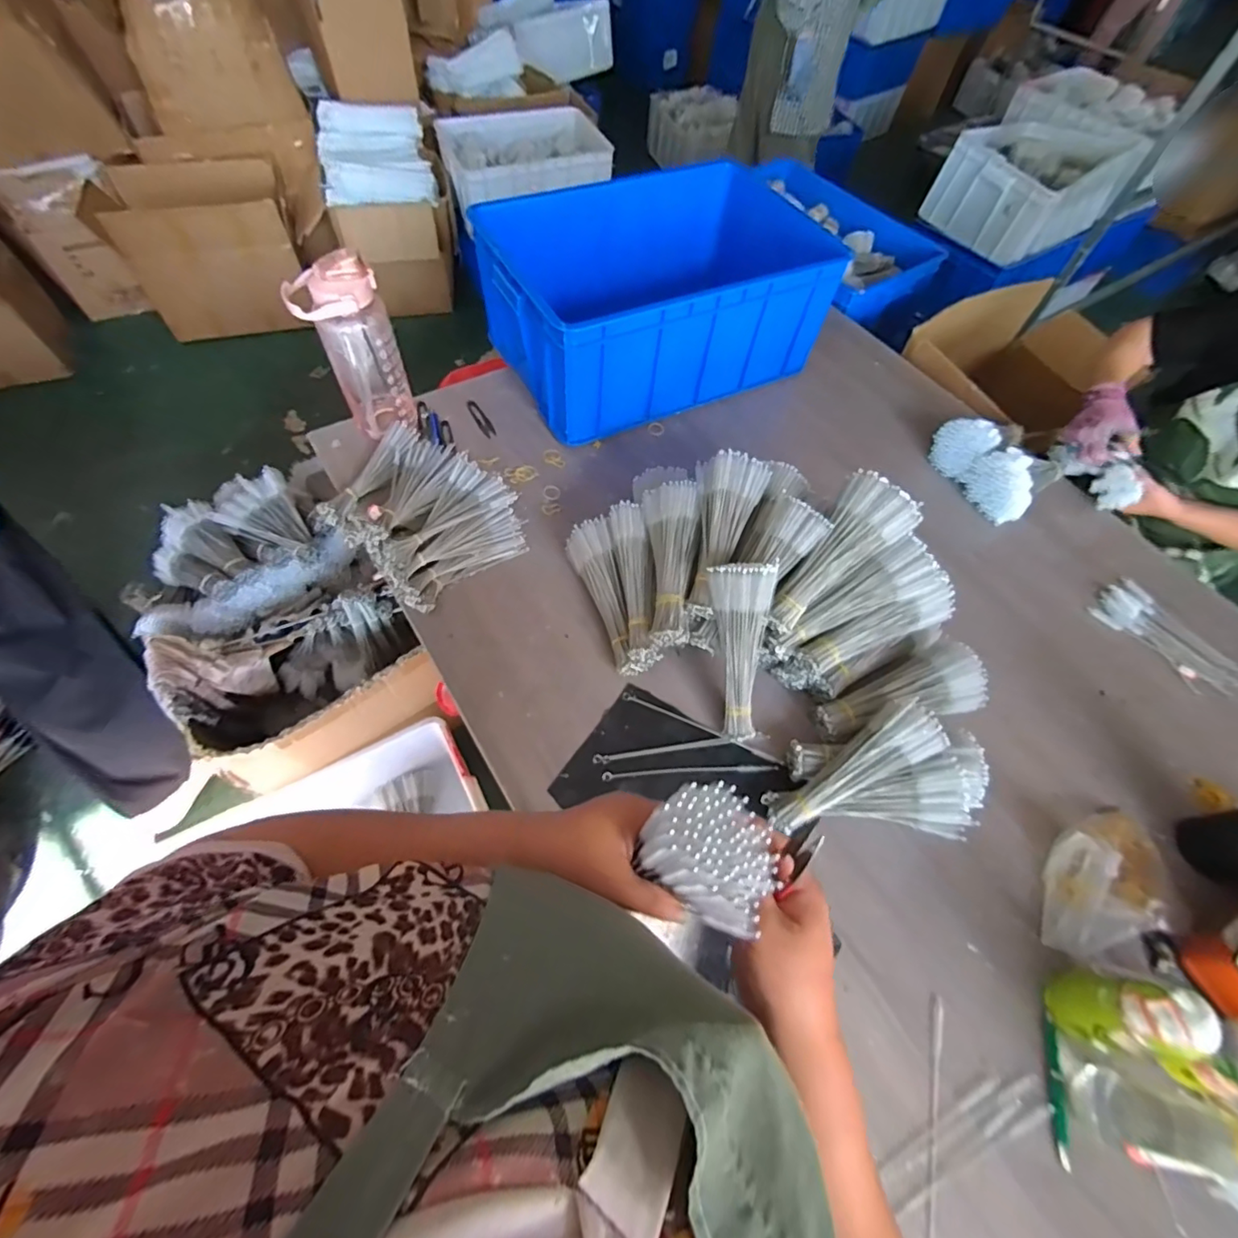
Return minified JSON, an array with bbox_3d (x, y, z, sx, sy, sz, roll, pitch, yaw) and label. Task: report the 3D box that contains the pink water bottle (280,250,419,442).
[{"bbox_3d":[-0.431,-0.429,0.919,0.132,0.278,0.091,-21,64,-15],"label":"pink water bottle"}]

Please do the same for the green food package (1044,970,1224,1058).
[{"bbox_3d":[0.525,0.408,0.574,0.052,0.143,0.068,23,62,9],"label":"green food package"}]

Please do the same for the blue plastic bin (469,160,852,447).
[{"bbox_3d":[0.069,-0.632,1.088,0.597,0.251,0.392,-20,65,-16],"label":"blue plastic bin"}]

